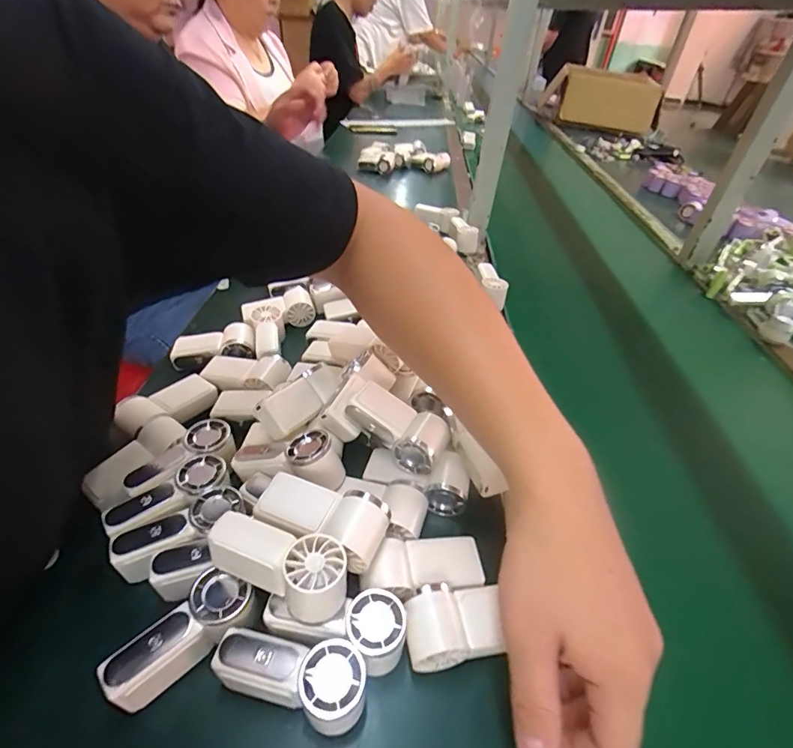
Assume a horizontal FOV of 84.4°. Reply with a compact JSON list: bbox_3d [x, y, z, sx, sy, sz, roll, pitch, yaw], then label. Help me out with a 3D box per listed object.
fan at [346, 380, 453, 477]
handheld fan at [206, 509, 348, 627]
[{"bbox_3d":[0.000,0.046,0.396,0.096,0.038,0.046,34,47,8],"label":"fan"},{"bbox_3d":[-0.077,0.127,0.293,0.091,0.045,0.038,20,42,16],"label":"handheld fan"}]

